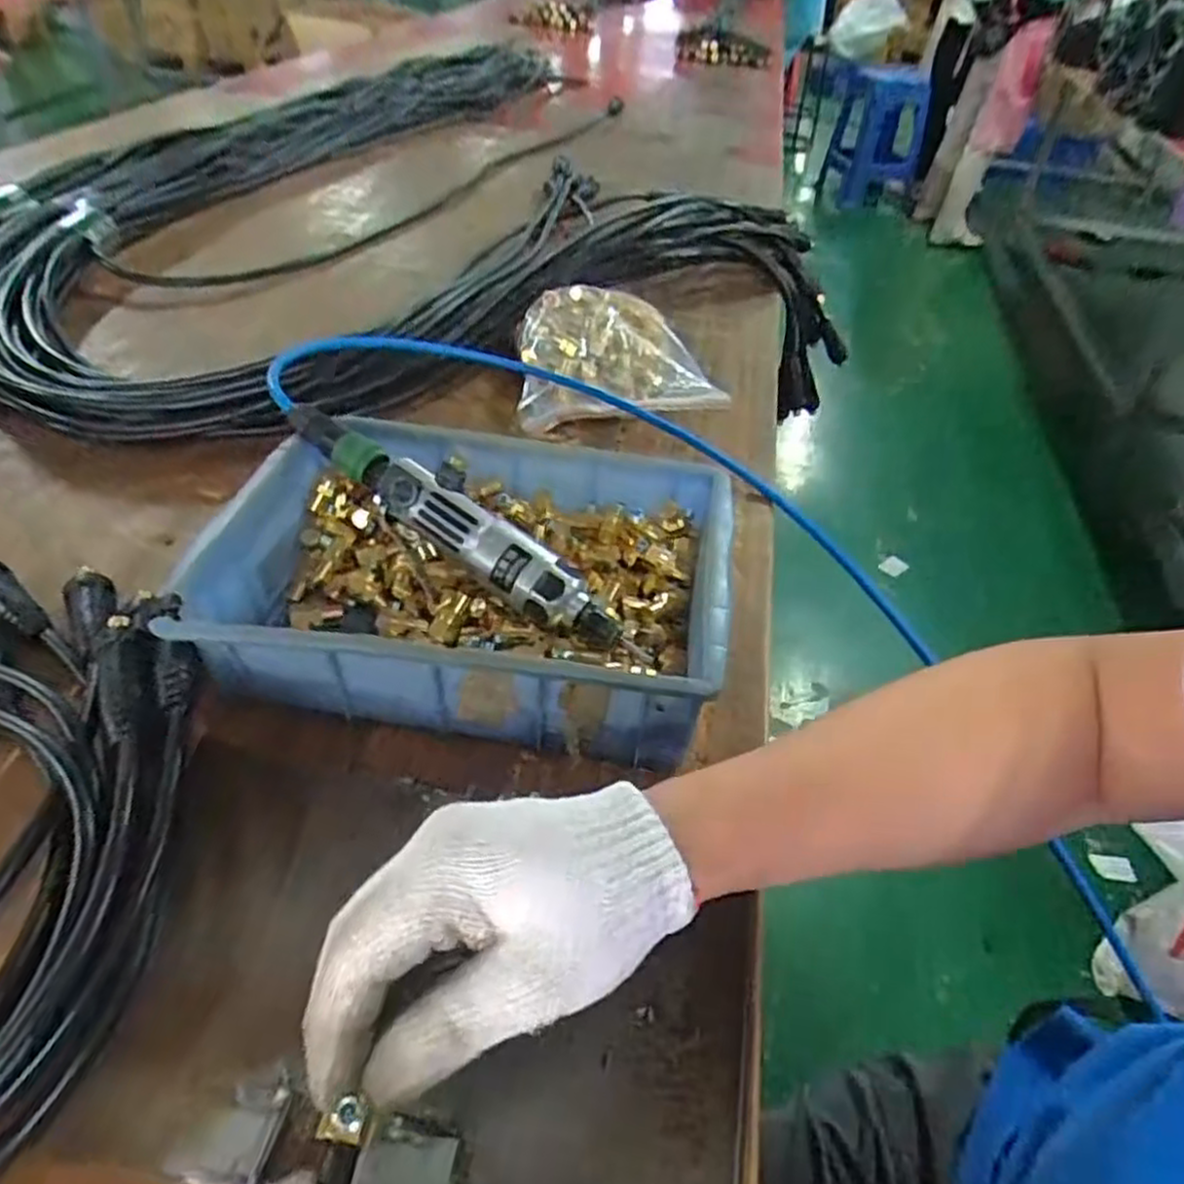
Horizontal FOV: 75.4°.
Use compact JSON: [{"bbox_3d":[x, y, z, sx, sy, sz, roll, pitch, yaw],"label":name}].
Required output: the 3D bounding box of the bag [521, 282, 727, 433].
[{"bbox_3d":[0.025,-0.227,0.748,0.189,0.062,0.196,1,43,-5],"label":"bag"}]

